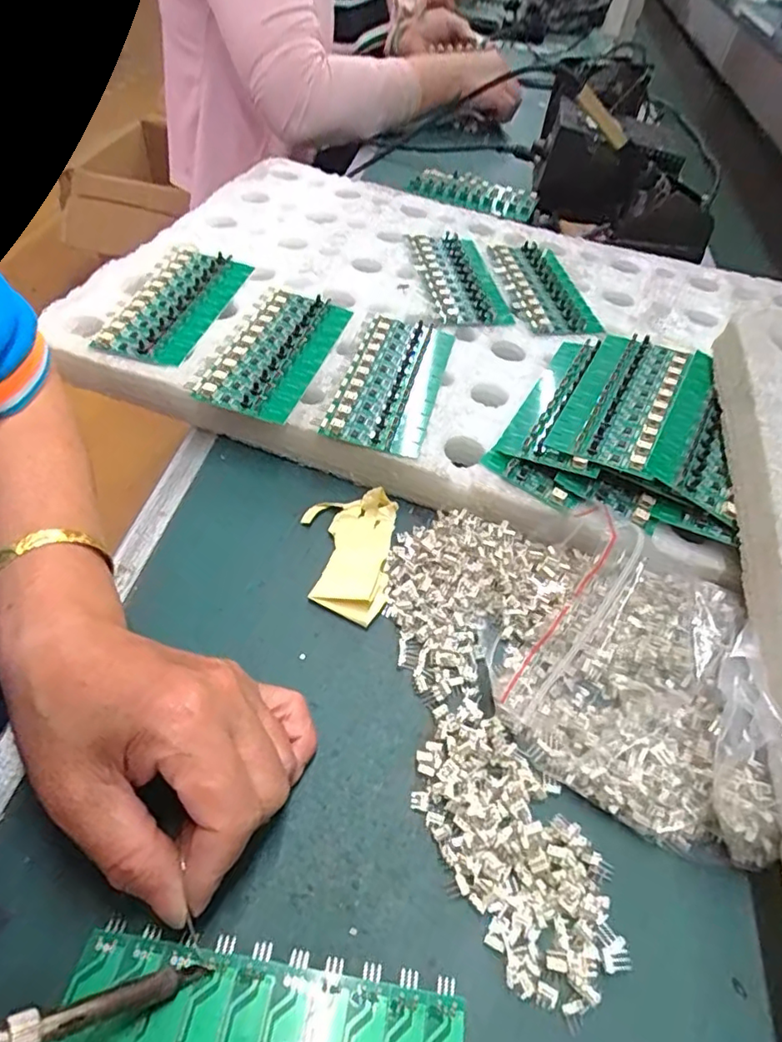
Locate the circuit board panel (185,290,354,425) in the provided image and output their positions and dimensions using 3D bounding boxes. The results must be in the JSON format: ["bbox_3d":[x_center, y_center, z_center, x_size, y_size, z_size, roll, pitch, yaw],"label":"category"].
[{"bbox_3d":[-0.078,-0.121,0.405,0.066,0.008,0.135,15,50,7],"label":"circuit board panel"}]

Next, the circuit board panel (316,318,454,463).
[{"bbox_3d":[0.002,-0.097,0.399,0.061,0.012,0.137,14,50,5],"label":"circuit board panel"}]

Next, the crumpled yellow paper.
[{"bbox_3d":[-0.026,0.017,0.332,0.052,0.022,0.077,7,50,0],"label":"crumpled yellow paper"}]

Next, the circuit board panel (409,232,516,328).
[{"bbox_3d":[0.057,-0.211,0.498,0.061,0.006,0.147,-5,51,-10],"label":"circuit board panel"}]

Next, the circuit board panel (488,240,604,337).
[{"bbox_3d":[0.129,-0.199,0.497,0.060,0.012,0.140,-5,51,-10],"label":"circuit board panel"}]

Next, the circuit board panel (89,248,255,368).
[{"bbox_3d":[-0.155,-0.160,0.428,0.061,0.009,0.137,12,50,4],"label":"circuit board panel"}]

